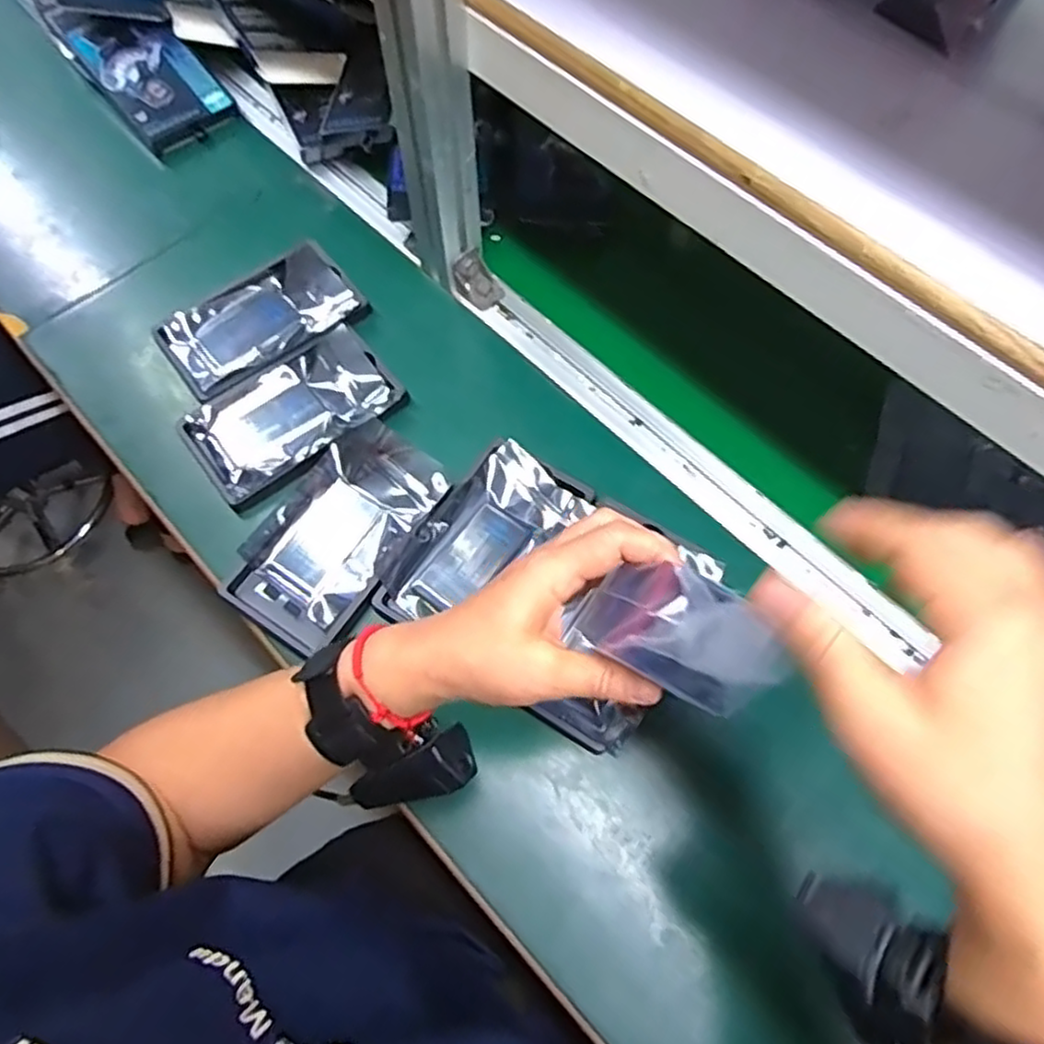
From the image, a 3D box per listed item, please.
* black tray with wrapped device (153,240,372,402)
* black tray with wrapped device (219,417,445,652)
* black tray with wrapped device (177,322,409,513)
[{"bbox_3d":[-0.220,-0.171,0.586,0.156,0.016,0.096,-36,71,-16],"label":"black tray with wrapped device"},{"bbox_3d":[-0.128,0.011,0.510,0.108,0.029,0.164,30,69,12],"label":"black tray with wrapped device"},{"bbox_3d":[-0.180,-0.086,0.548,0.158,0.022,0.095,-35,71,-15],"label":"black tray with wrapped device"}]

